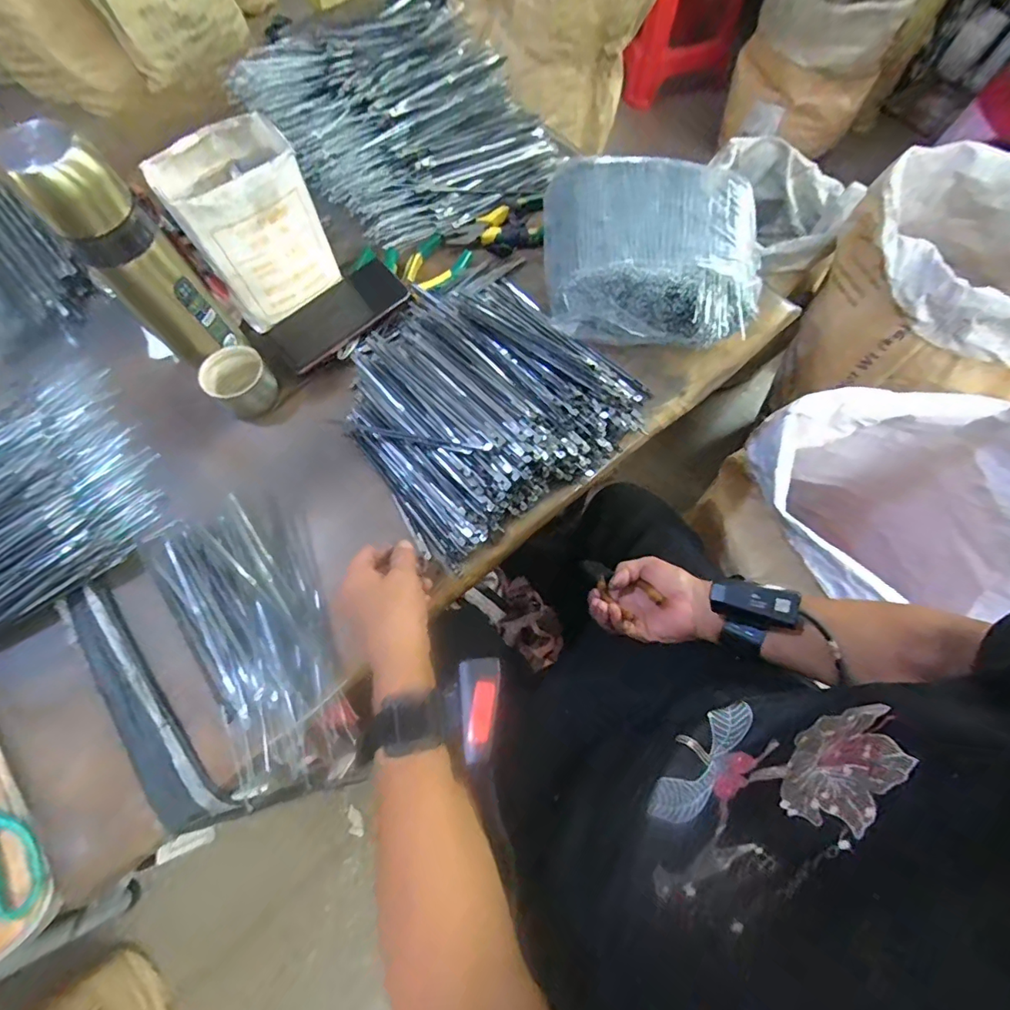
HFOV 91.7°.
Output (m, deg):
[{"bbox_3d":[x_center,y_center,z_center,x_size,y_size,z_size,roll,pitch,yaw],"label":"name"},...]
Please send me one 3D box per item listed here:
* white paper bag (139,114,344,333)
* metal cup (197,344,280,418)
[{"bbox_3d":[-0.257,-0.286,0.506,0.118,0.140,0.098,-31,71,-11],"label":"white paper bag"},{"bbox_3d":[-0.275,-0.127,0.511,0.064,0.042,0.057,-40,73,-14],"label":"metal cup"}]

